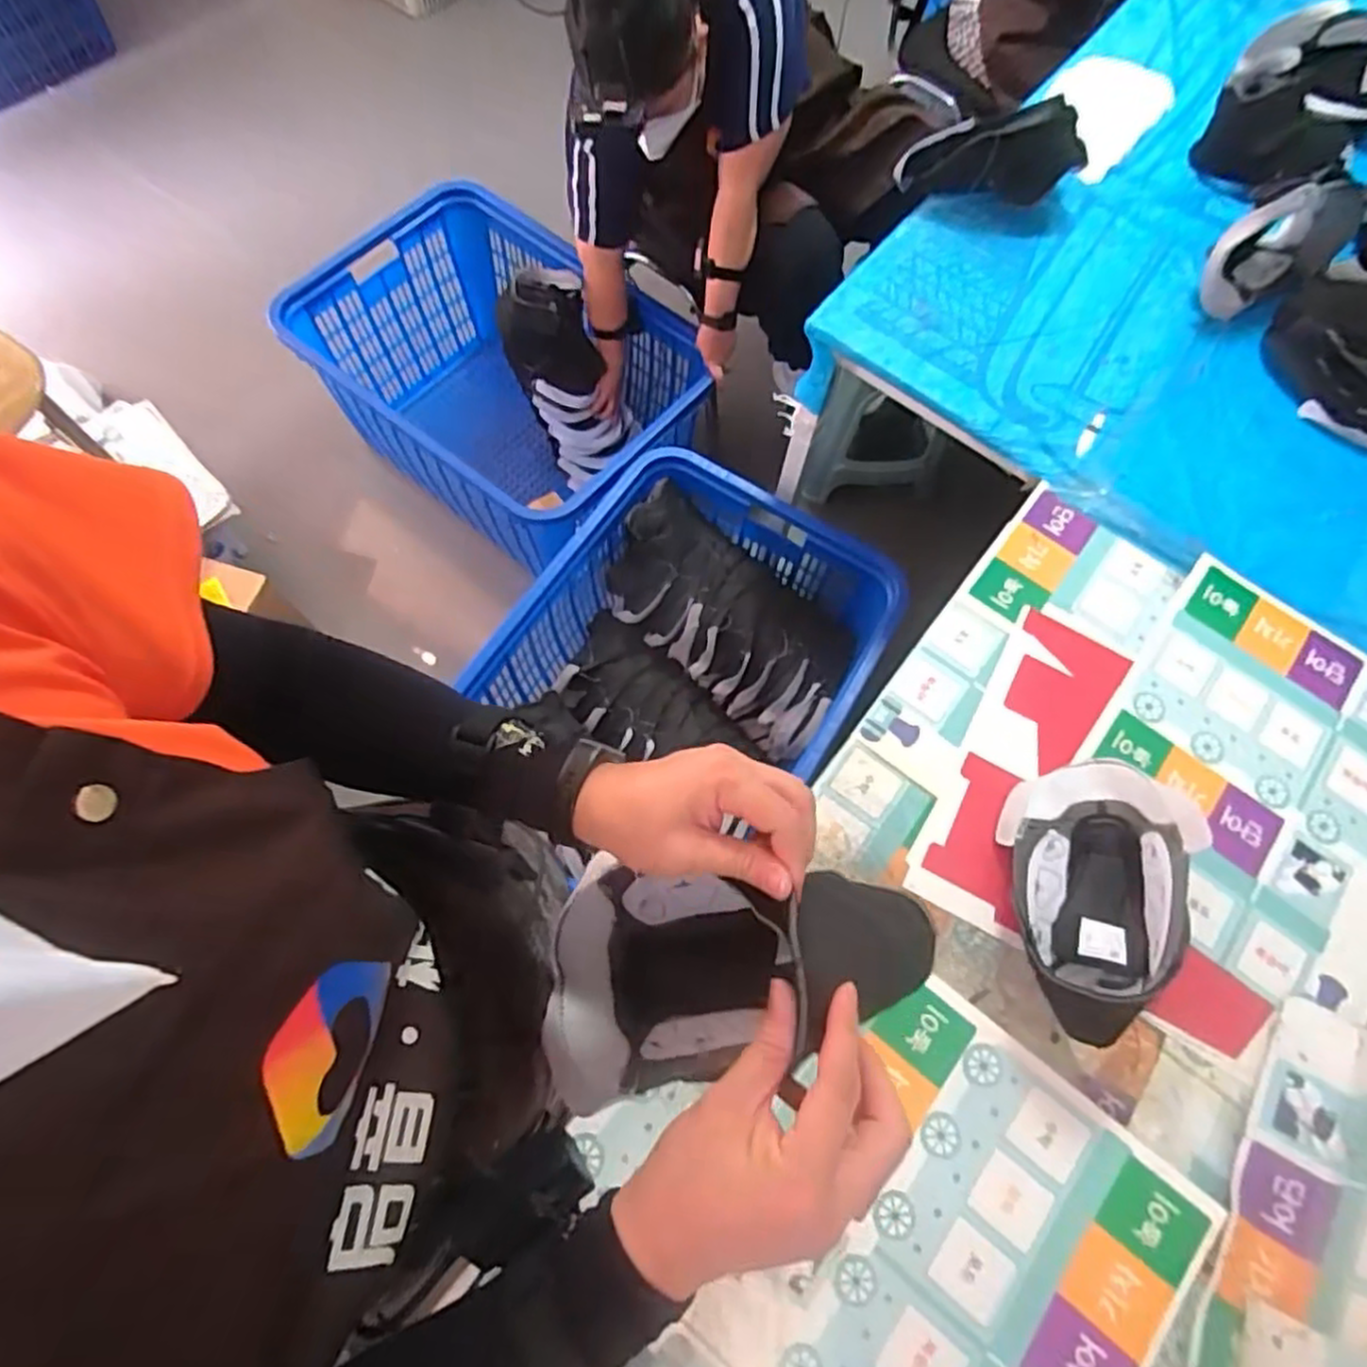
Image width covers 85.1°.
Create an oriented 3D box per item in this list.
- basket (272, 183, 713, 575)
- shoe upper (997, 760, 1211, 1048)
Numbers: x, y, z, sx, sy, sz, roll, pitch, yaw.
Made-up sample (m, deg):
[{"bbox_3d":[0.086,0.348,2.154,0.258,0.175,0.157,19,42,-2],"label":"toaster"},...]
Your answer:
[{"bbox_3d":[-0.377,-0.640,1.725,0.803,0.435,0.609,36,72,11],"label":"basket"},{"bbox_3d":[0.416,0.204,0.772,0.153,0.123,0.288,22,69,6],"label":"shoe upper"}]

